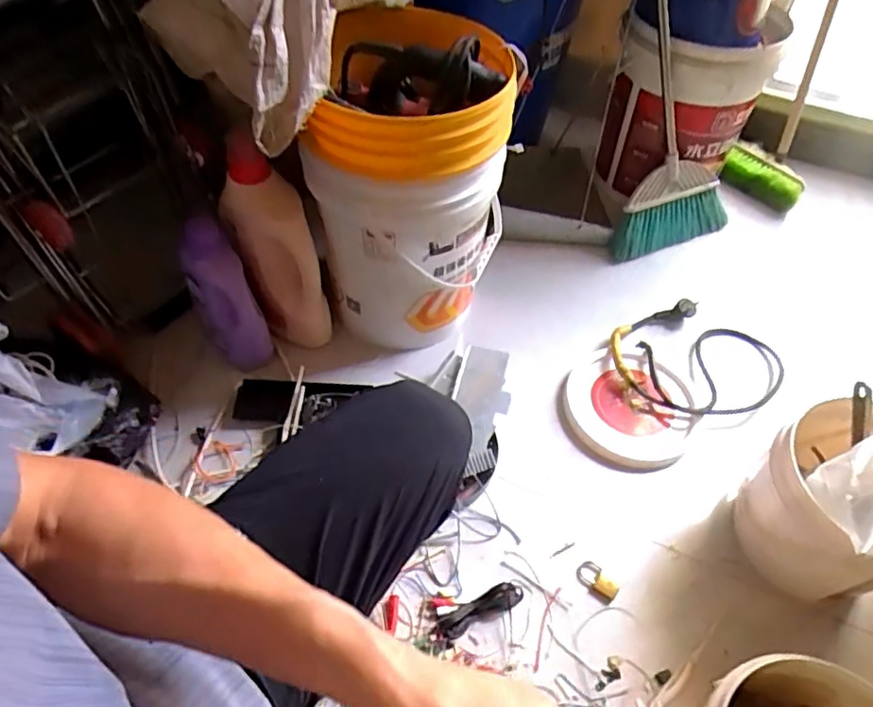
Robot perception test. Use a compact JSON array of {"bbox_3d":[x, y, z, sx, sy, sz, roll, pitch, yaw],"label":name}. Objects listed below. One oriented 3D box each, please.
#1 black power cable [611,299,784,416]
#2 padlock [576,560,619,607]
[{"bbox_3d":[0.462,0.015,1.081,0.301,0.050,0.255,18,54,11],"label":"black power cable"},{"bbox_3d":[0.227,0.322,0.856,0.036,0.013,0.060,-33,60,-25],"label":"padlock"}]

